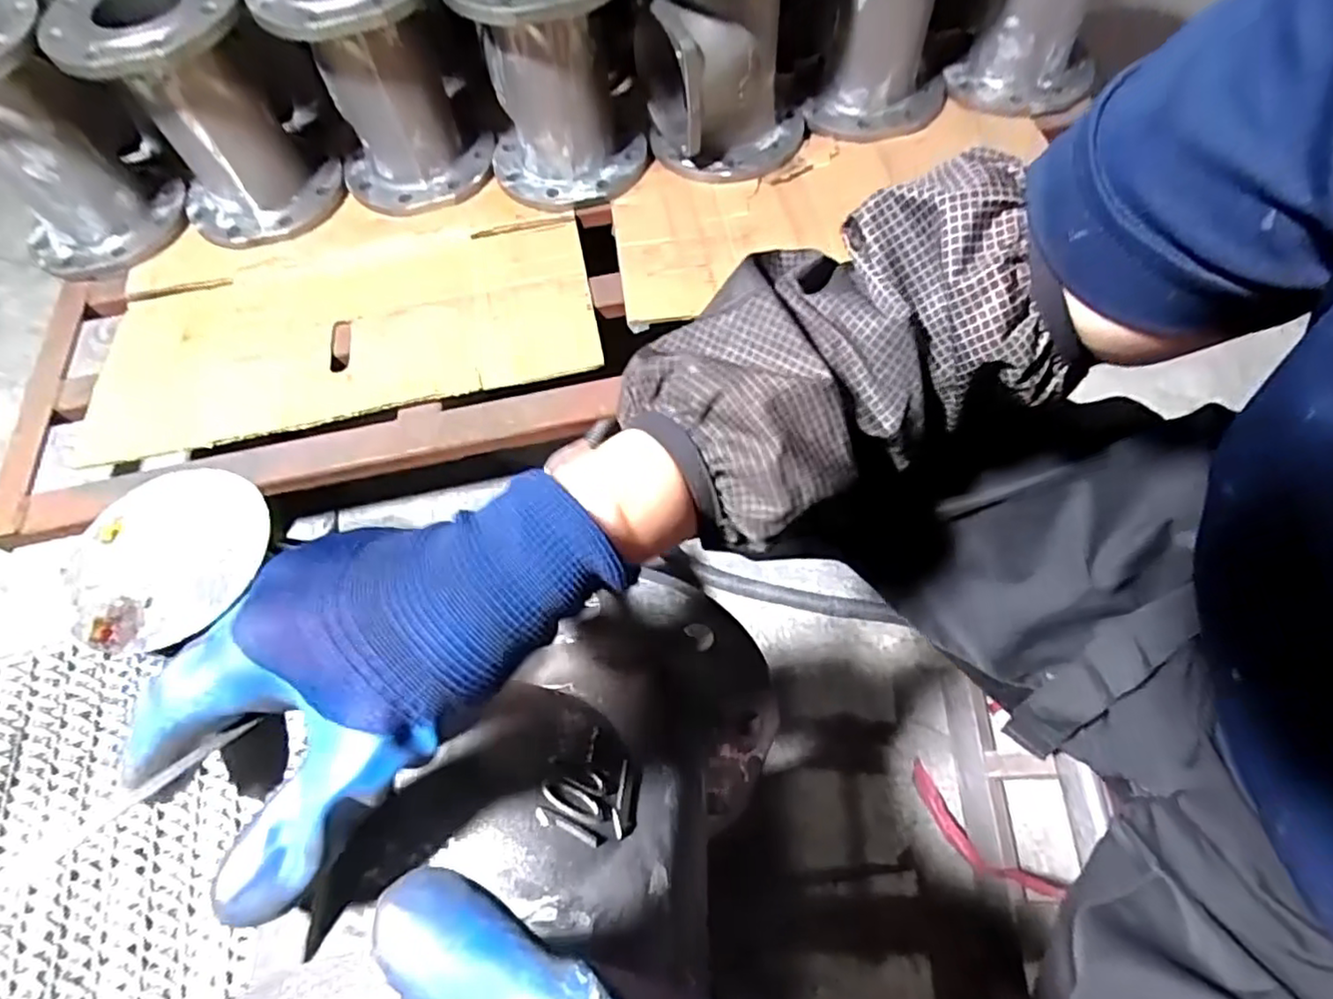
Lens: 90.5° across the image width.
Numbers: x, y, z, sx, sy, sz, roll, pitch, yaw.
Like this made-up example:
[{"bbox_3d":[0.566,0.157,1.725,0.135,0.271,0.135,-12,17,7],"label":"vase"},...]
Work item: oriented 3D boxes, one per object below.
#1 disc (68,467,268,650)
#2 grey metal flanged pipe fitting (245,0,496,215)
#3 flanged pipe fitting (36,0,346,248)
[{"bbox_3d":[-0.427,0.046,0.562,0.160,0.010,0.160,-2,61,3],"label":"disc"},{"bbox_3d":[-0.362,-0.543,0.876,0.217,0.275,0.252,-26,62,-10],"label":"grey metal flanged pipe fitting"},{"bbox_3d":[-0.584,-0.496,0.850,0.226,0.268,0.214,38,70,22],"label":"flanged pipe fitting"}]

